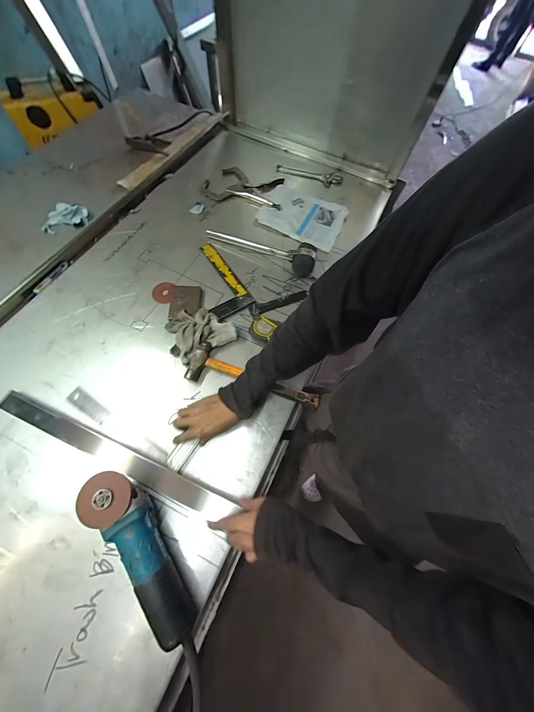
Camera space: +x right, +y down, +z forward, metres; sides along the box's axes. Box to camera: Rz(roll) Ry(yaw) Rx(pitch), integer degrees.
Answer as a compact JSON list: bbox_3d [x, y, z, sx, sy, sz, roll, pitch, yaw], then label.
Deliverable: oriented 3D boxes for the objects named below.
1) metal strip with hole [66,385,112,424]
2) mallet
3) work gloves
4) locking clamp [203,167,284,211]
[{"bbox_3d":[-0.393,0.110,0.531,0.097,0.006,0.034,38,62,4],"label":"metal strip with hole"},{"bbox_3d":[-0.015,-0.329,0.695,0.332,0.058,0.080,25,67,7],"label":"mallet"},{"bbox_3d":[-0.169,-0.065,0.583,0.157,0.046,0.128,-30,71,-16],"label":"work gloves"},{"bbox_3d":[-0.079,-0.574,0.813,0.257,0.024,0.168,4,66,-3],"label":"locking clamp"}]

